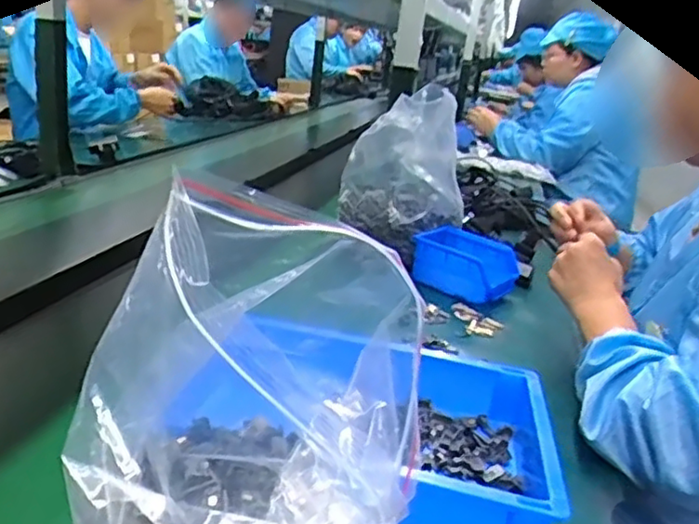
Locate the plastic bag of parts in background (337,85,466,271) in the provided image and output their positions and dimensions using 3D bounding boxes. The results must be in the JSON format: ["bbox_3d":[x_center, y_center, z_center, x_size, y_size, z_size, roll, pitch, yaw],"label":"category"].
[{"bbox_3d":[0.084,-0.142,1.061,0.173,0.225,0.168,1,19,-16],"label":"plastic bag of parts in background"}]

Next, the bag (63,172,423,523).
[{"bbox_3d":[-0.065,0.108,0.374,0.185,0.234,0.182,-9,24,-39],"label":"bag"}]

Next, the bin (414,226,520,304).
[{"bbox_3d":[0.175,0.003,1.006,0.140,0.068,0.120,21,23,35],"label":"bin"}]

